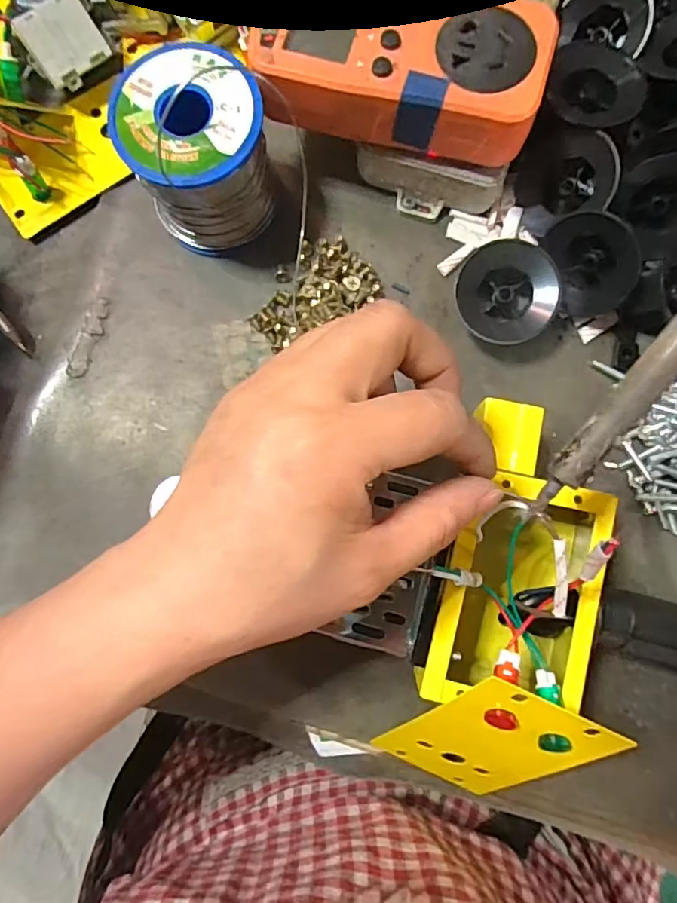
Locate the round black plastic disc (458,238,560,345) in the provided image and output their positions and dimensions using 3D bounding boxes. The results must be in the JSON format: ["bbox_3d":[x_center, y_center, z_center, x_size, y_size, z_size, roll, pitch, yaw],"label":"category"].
[{"bbox_3d":[0.082,-0.076,0.267,0.048,0.023,0.048,0,83,1],"label":"round black plastic disc"}]

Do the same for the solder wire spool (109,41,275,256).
[{"bbox_3d":[-0.065,-0.140,0.256,0.063,0.066,0.064,0,83,1],"label":"solder wire spool"}]

